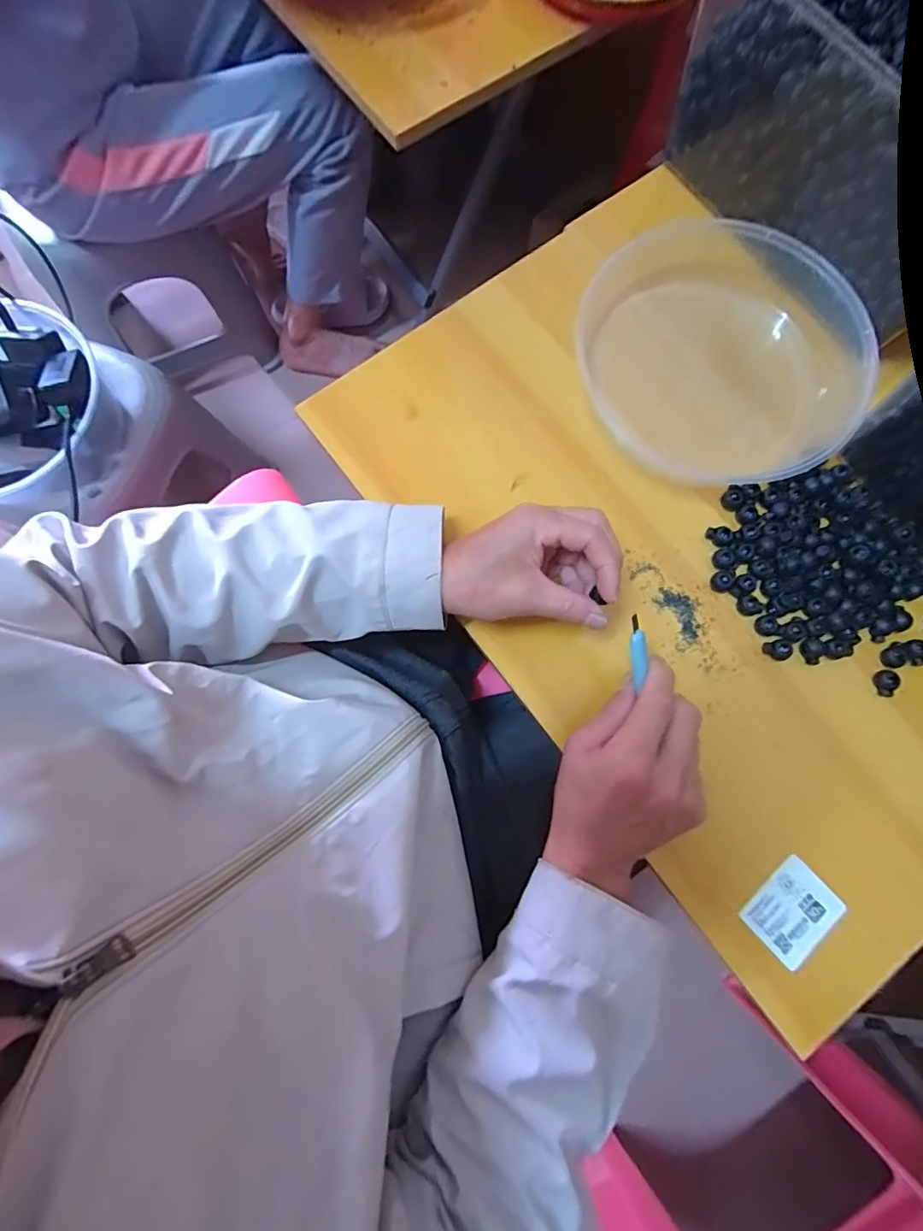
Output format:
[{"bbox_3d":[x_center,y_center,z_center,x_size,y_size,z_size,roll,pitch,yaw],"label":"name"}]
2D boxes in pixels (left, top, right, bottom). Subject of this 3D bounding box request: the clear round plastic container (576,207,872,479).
[{"bbox_3d":[0.221,-0.212,0.416,0.223,0.051,0.205,0,78,0],"label":"clear round plastic container"}]

